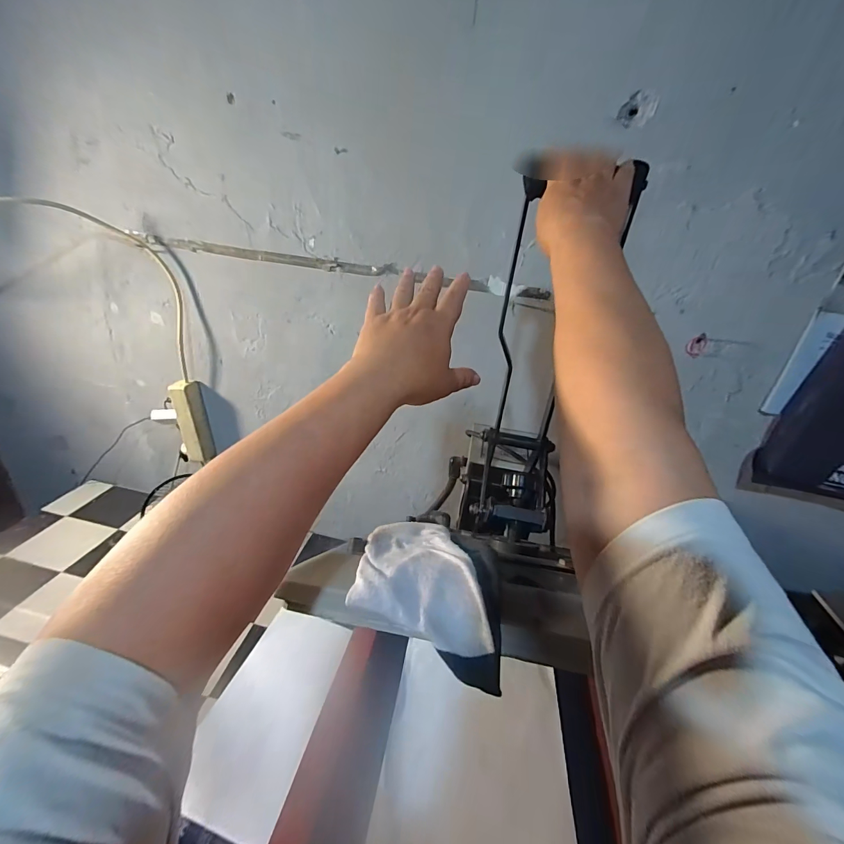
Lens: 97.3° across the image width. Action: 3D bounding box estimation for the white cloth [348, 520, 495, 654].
[{"bbox_3d":[-0.010,0.116,0.308,0.090,0.026,0.158,8,10,-11],"label":"white cloth"}]

